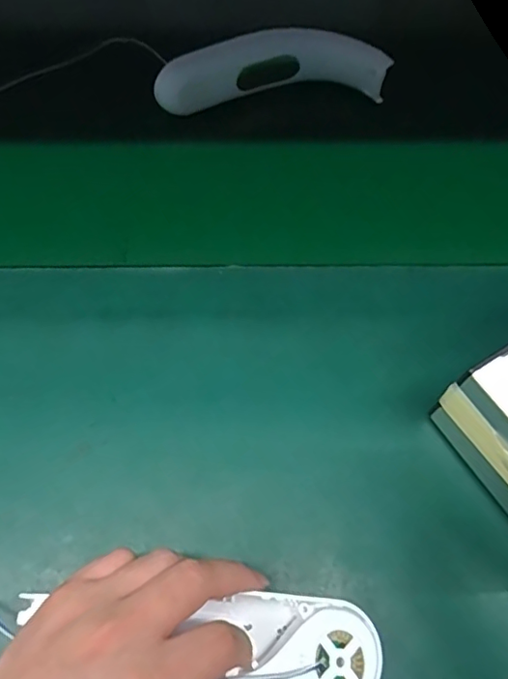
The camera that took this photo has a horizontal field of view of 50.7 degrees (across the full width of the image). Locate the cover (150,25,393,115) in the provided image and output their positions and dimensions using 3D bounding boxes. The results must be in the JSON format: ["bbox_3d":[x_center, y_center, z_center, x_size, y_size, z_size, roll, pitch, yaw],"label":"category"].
[{"bbox_3d":[0.014,-0.231,0.462,0.194,0.048,0.037,-10,66,-4],"label":"cover"}]

